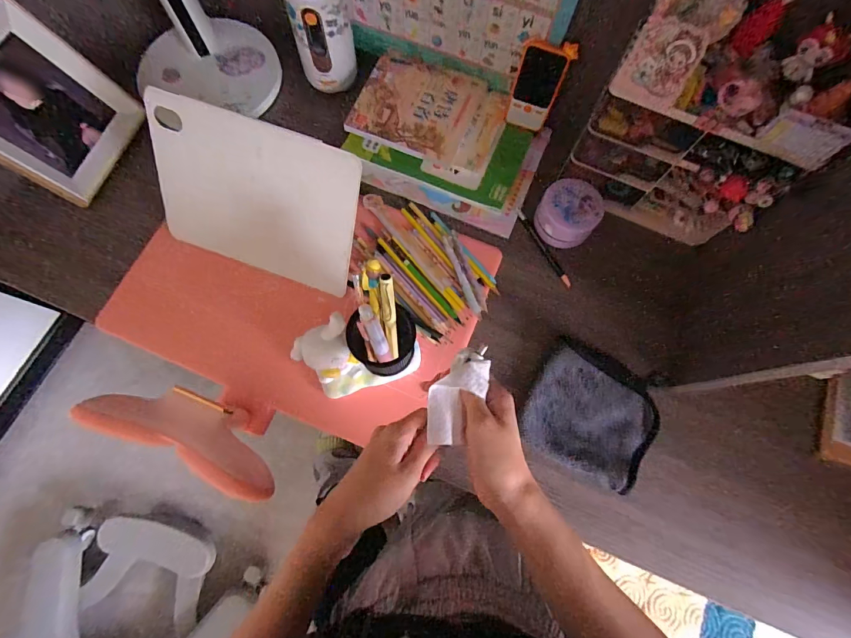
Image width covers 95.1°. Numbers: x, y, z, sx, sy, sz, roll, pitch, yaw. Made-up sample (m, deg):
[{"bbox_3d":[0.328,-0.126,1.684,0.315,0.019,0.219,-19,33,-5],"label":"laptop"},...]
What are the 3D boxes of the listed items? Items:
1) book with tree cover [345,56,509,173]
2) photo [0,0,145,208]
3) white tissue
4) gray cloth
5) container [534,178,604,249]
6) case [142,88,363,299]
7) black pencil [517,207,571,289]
[{"bbox_3d":[0.008,-0.313,0.587,0.210,0.019,0.149,22,77,0],"label":"book with tree cover"},{"bbox_3d":[-0.519,-0.286,0.530,0.027,0.181,0.189,4,68,41],"label":"photo"},{"bbox_3d":[0.025,0.062,0.314,0.039,0.016,0.078,29,70,7],"label":"white tissue"},{"bbox_3d":[0.209,0.118,0.491,0.147,0.026,0.146,30,75,7],"label":"gray cloth"},{"bbox_3d":[0.198,-0.147,0.551,0.080,0.059,0.080,0,74,-2],"label":"container"},{"bbox_3d":[-0.215,-0.149,0.493,0.266,0.187,0.019,20,32,4],"label":"case"},{"bbox_3d":[0.170,-0.103,0.561,0.012,0.005,0.137,-28,77,-9],"label":"black pencil"}]

